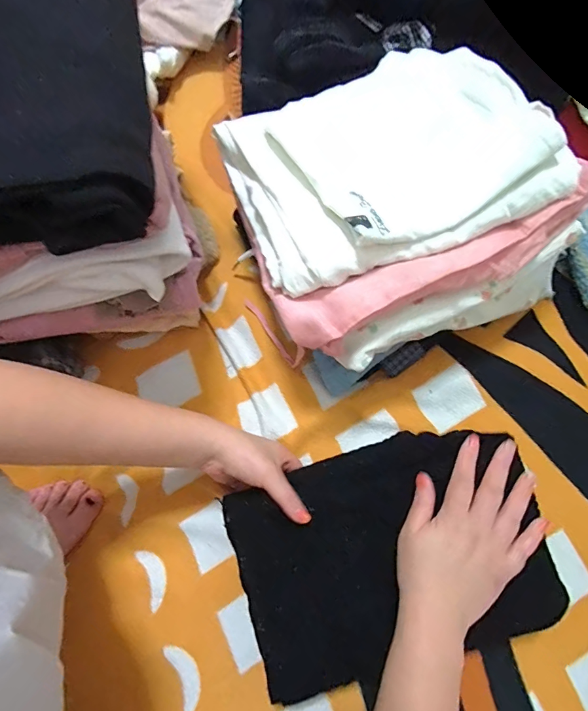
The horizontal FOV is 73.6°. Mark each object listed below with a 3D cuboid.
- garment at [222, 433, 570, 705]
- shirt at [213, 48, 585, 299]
[{"bbox_3d":[0.102,0.187,0.372,0.300,0.058,0.198,-18,74,-5],"label":"garment"},{"bbox_3d":[0.084,-0.184,0.368,0.267,0.053,0.199,-20,74,-6],"label":"shirt"}]

